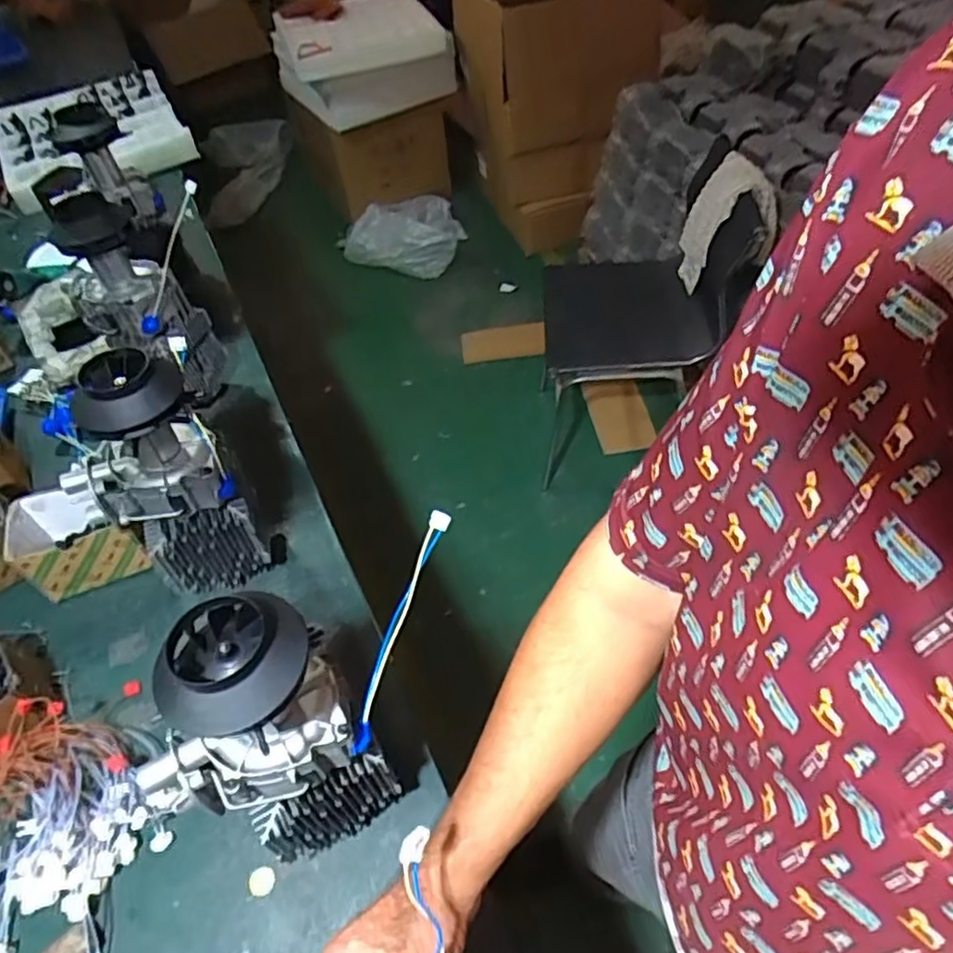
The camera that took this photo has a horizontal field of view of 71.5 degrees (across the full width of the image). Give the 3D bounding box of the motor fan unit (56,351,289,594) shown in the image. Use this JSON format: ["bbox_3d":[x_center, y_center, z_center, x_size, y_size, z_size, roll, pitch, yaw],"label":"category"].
[{"bbox_3d":[-0.337,0.026,0.751,0.154,0.339,0.103,-37,57,-22],"label":"motor fan unit"}]

